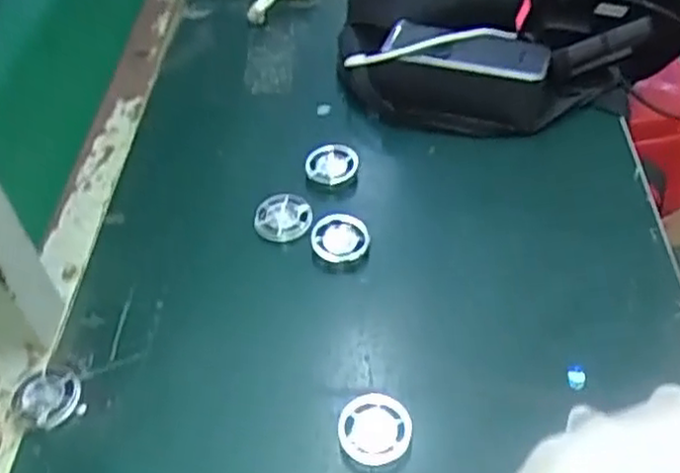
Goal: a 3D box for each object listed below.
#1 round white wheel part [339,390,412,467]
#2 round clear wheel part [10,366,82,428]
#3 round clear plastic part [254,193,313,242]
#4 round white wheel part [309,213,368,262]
[{"bbox_3d":[0.019,0.108,0.398,0.039,0.017,0.038,1,46,-1],"label":"round white wheel part"},{"bbox_3d":[-0.174,0.092,0.420,0.043,0.011,0.038,10,46,7],"label":"round clear wheel part"},{"bbox_3d":[-0.040,-0.014,0.514,0.039,0.009,0.039,1,46,-1],"label":"round clear plastic part"},{"bbox_3d":[0.000,0.002,0.494,0.038,0.015,0.038,1,46,-1],"label":"round white wheel part"}]

